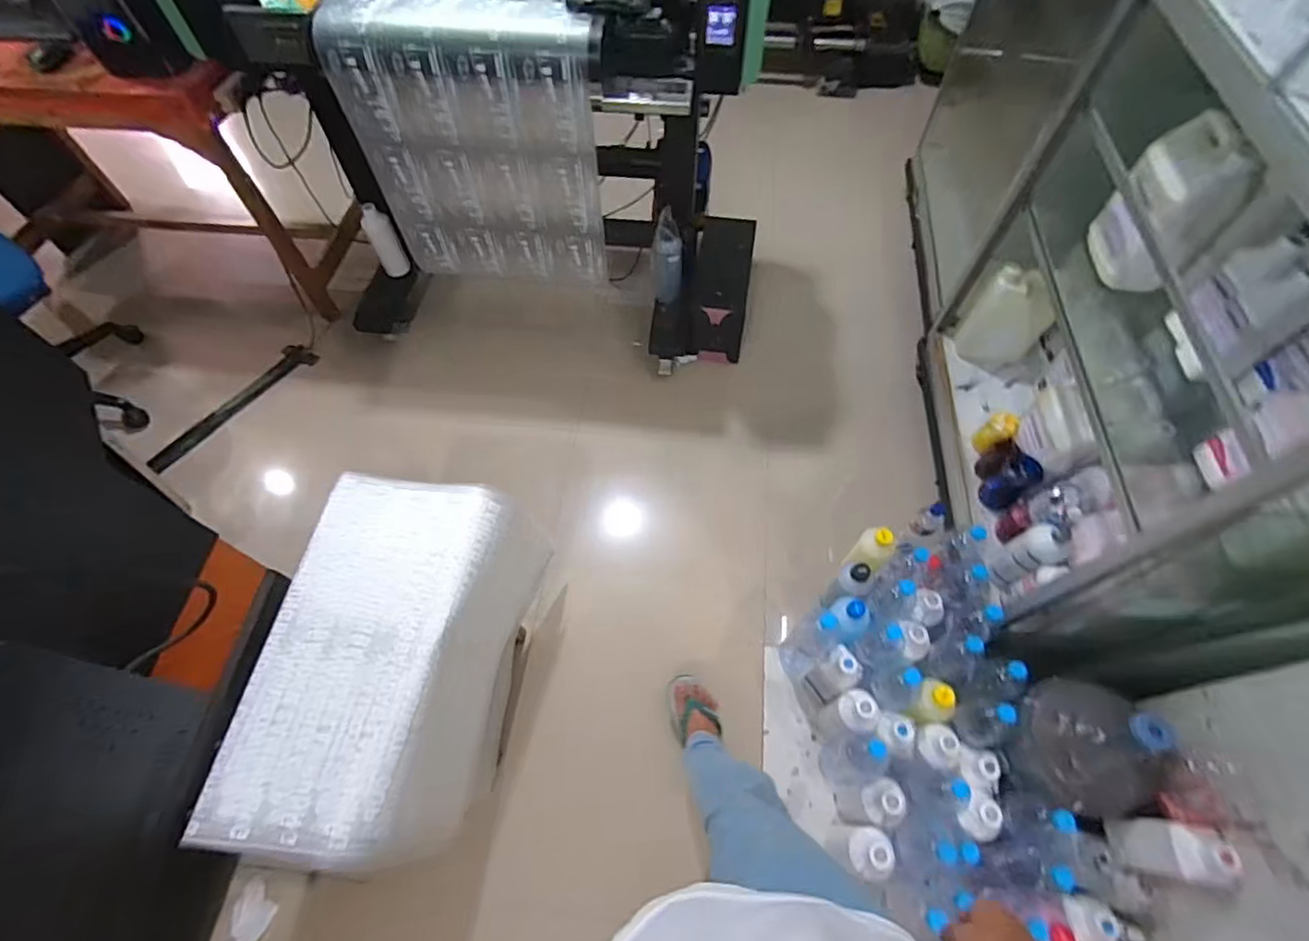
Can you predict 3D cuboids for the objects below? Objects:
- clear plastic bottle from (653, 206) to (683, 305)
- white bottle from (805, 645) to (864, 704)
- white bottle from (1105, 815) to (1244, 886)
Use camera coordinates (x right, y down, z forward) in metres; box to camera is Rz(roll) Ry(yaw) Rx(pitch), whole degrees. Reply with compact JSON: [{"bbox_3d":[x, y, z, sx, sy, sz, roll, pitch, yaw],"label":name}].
[{"bbox_3d":[0.042,-0.653,1.768,0.084,0.275,0.082,-16,60,-11],"label":"clear plastic bottle"},{"bbox_3d":[0.414,0.467,1.306,0.074,0.240,0.078,0,59,-1],"label":"white bottle"},{"bbox_3d":[0.882,0.644,0.973,0.078,0.188,0.086,5,59,2],"label":"white bottle"}]

